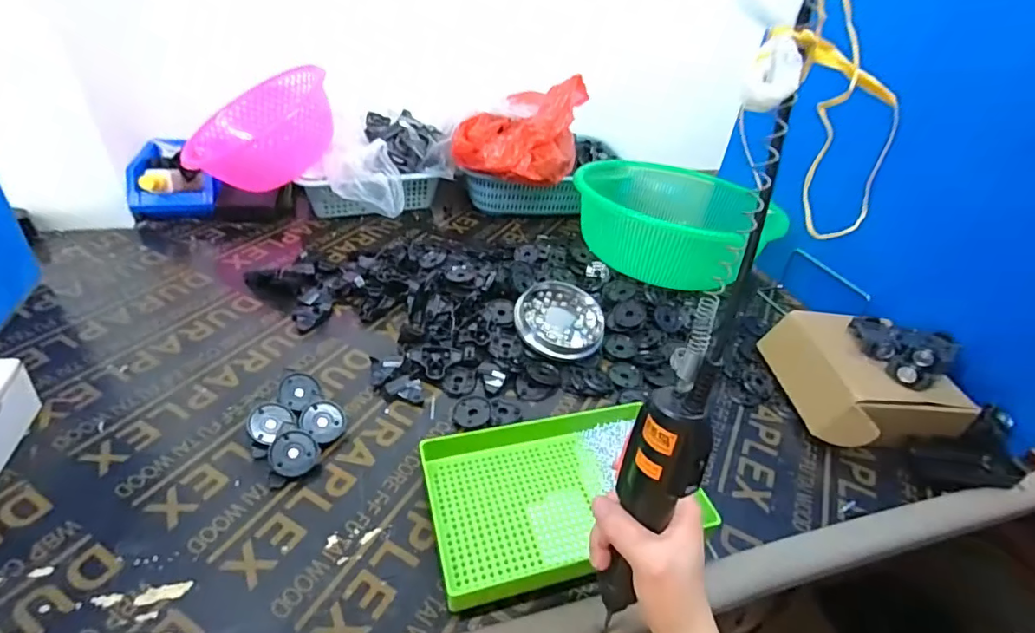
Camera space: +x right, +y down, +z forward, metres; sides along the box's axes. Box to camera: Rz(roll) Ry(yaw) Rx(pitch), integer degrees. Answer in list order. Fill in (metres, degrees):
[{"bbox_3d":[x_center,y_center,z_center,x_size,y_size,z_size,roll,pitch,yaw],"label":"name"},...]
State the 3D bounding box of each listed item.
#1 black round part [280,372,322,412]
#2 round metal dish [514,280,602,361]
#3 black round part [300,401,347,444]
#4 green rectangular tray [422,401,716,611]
[{"bbox_3d":[-0.235,0.080,0.548,0.041,0.004,0.037,-33,88,-42],"label":"black round part"},{"bbox_3d":[0.059,0.003,0.685,0.125,0.028,0.125,9,47,-10],"label":"round metal dish"},{"bbox_3d":[-0.199,0.108,0.521,0.041,0.005,0.045,13,60,-24],"label":"black round part"},{"bbox_3d":[0.037,0.159,0.483,0.238,0.040,0.165,-7,39,-16],"label":"green rectangular tray"}]

